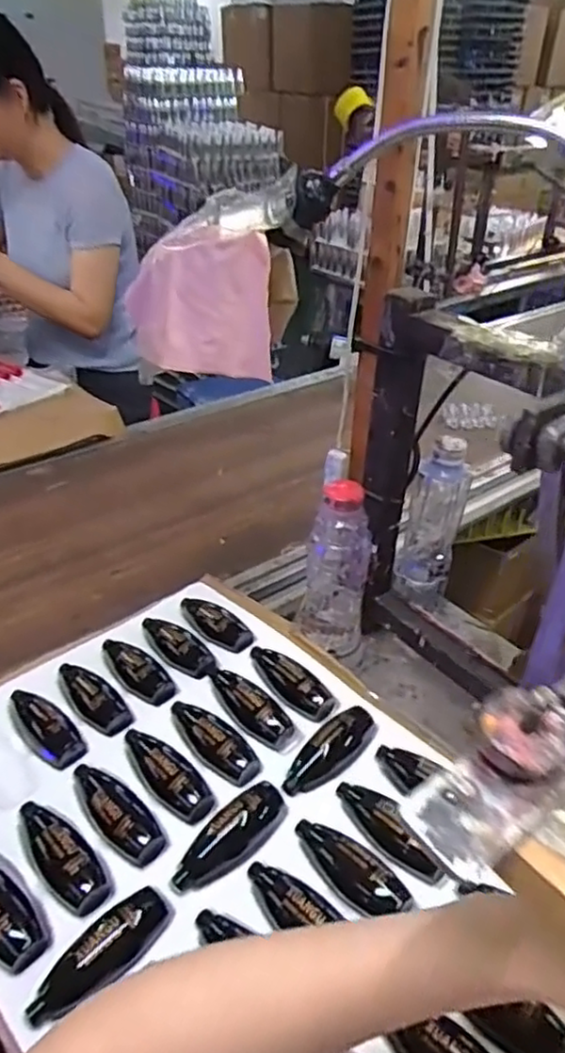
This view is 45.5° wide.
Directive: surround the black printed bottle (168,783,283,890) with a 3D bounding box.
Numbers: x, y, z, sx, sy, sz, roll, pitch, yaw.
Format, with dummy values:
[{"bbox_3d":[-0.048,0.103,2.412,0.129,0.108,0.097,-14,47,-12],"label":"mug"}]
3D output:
[{"bbox_3d":[-0.043,0.235,0.520,0.098,0.020,0.033,-26,44,-33],"label":"black printed bottle"}]

